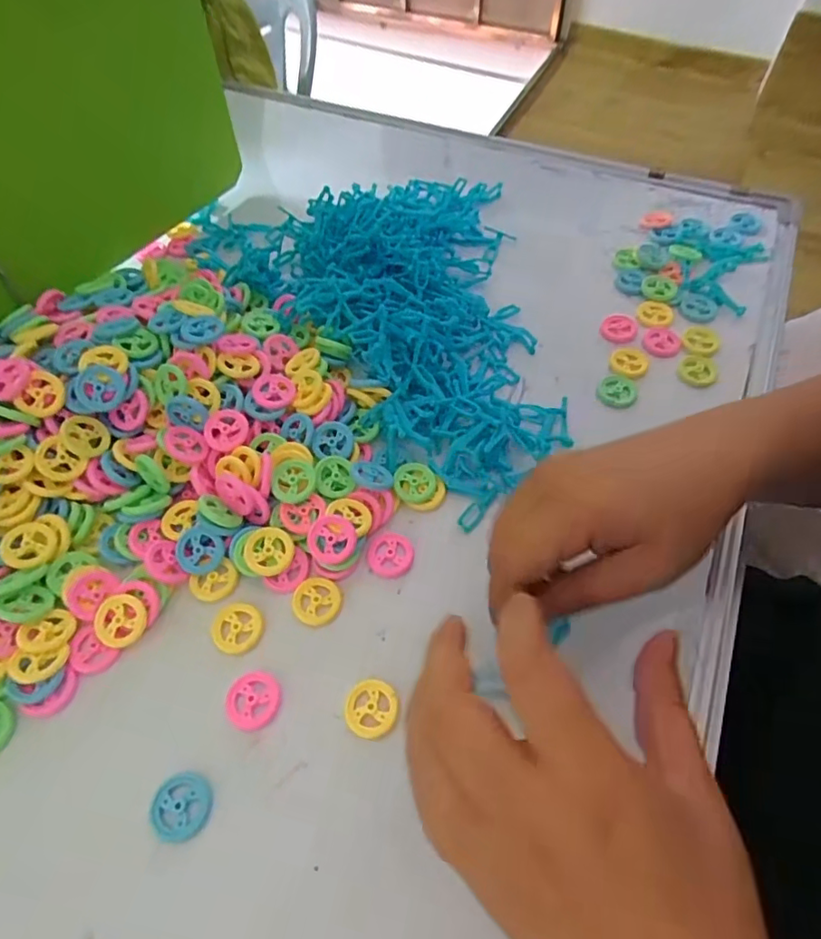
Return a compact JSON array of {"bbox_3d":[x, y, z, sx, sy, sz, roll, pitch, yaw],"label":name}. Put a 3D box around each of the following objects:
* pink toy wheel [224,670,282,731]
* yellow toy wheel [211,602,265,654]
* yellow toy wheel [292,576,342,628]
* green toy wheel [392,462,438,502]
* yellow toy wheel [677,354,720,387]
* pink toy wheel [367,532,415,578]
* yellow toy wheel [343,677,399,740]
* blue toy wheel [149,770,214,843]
[{"bbox_3d":[-0.088,0.129,0.313,0.029,0.004,0.030,0,56,1],"label":"pink toy wheel"},{"bbox_3d":[-0.105,0.094,0.336,0.033,0.004,0.030,0,56,1],"label":"yellow toy wheel"},{"bbox_3d":[-0.058,0.080,0.345,0.029,0.004,0.029,0,56,1],"label":"yellow toy wheel"},{"bbox_3d":[0.003,0.009,0.388,0.029,0.009,0.030,0,56,1],"label":"green toy wheel"},{"bbox_3d":[0.229,-0.079,0.445,0.029,0.004,0.032,29,61,19],"label":"yellow toy wheel"},{"bbox_3d":[-0.013,0.054,0.363,0.030,0.005,0.030,0,56,1],"label":"pink toy wheel"},{"bbox_3d":[-0.022,0.134,0.313,0.029,0.010,0.030,0,56,1],"label":"yellow toy wheel"},{"bbox_3d":[-0.118,0.172,0.287,0.029,0.007,0.029,0,56,1],"label":"blue toy wheel"}]

